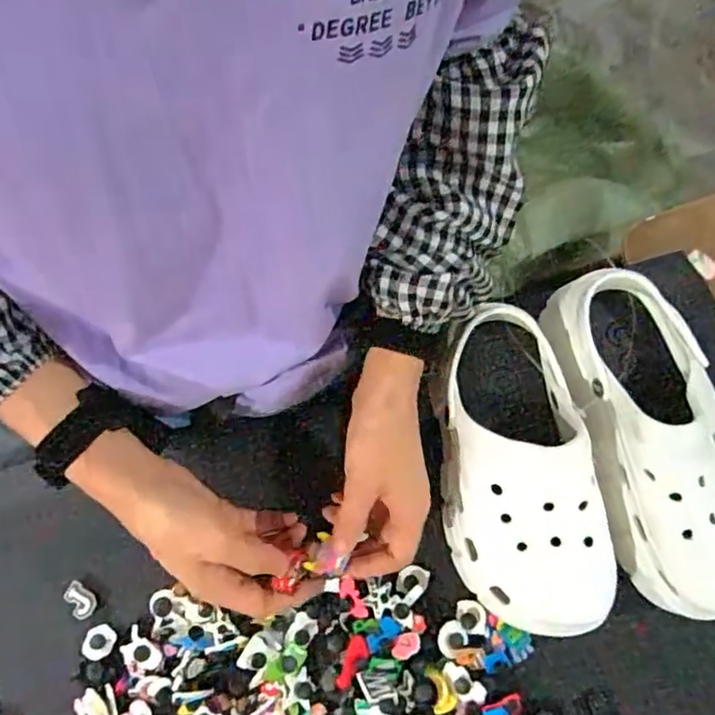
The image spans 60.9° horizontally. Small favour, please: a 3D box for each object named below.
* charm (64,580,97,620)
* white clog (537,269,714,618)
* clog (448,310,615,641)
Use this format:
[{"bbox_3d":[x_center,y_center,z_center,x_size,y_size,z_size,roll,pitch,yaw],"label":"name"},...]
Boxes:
[{"bbox_3d":[-0.216,0.190,0.473,0.027,0.010,0.019,39,77,9],"label":"charm"},{"bbox_3d":[0.221,0.058,0.462,0.113,0.098,0.256,-21,74,-7],"label":"white clog"},{"bbox_3d":[0.115,0.085,0.453,0.107,0.088,0.232,-12,73,-4],"label":"clog"}]

